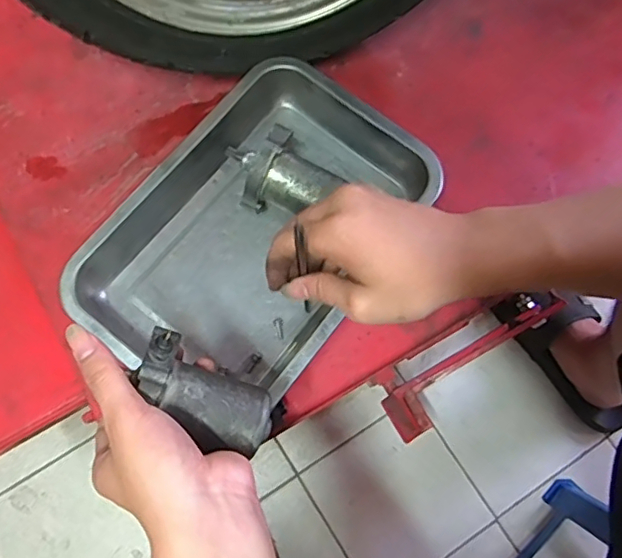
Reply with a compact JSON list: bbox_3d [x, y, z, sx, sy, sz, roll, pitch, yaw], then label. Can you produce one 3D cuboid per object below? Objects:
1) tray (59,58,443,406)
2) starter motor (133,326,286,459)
[{"bbox_3d":[-0.047,-0.041,0.506,0.209,0.050,0.300,36,78,8],"label":"tray"},{"bbox_3d":[-0.066,0.074,0.353,0.094,0.036,0.044,35,76,-14],"label":"starter motor"}]

